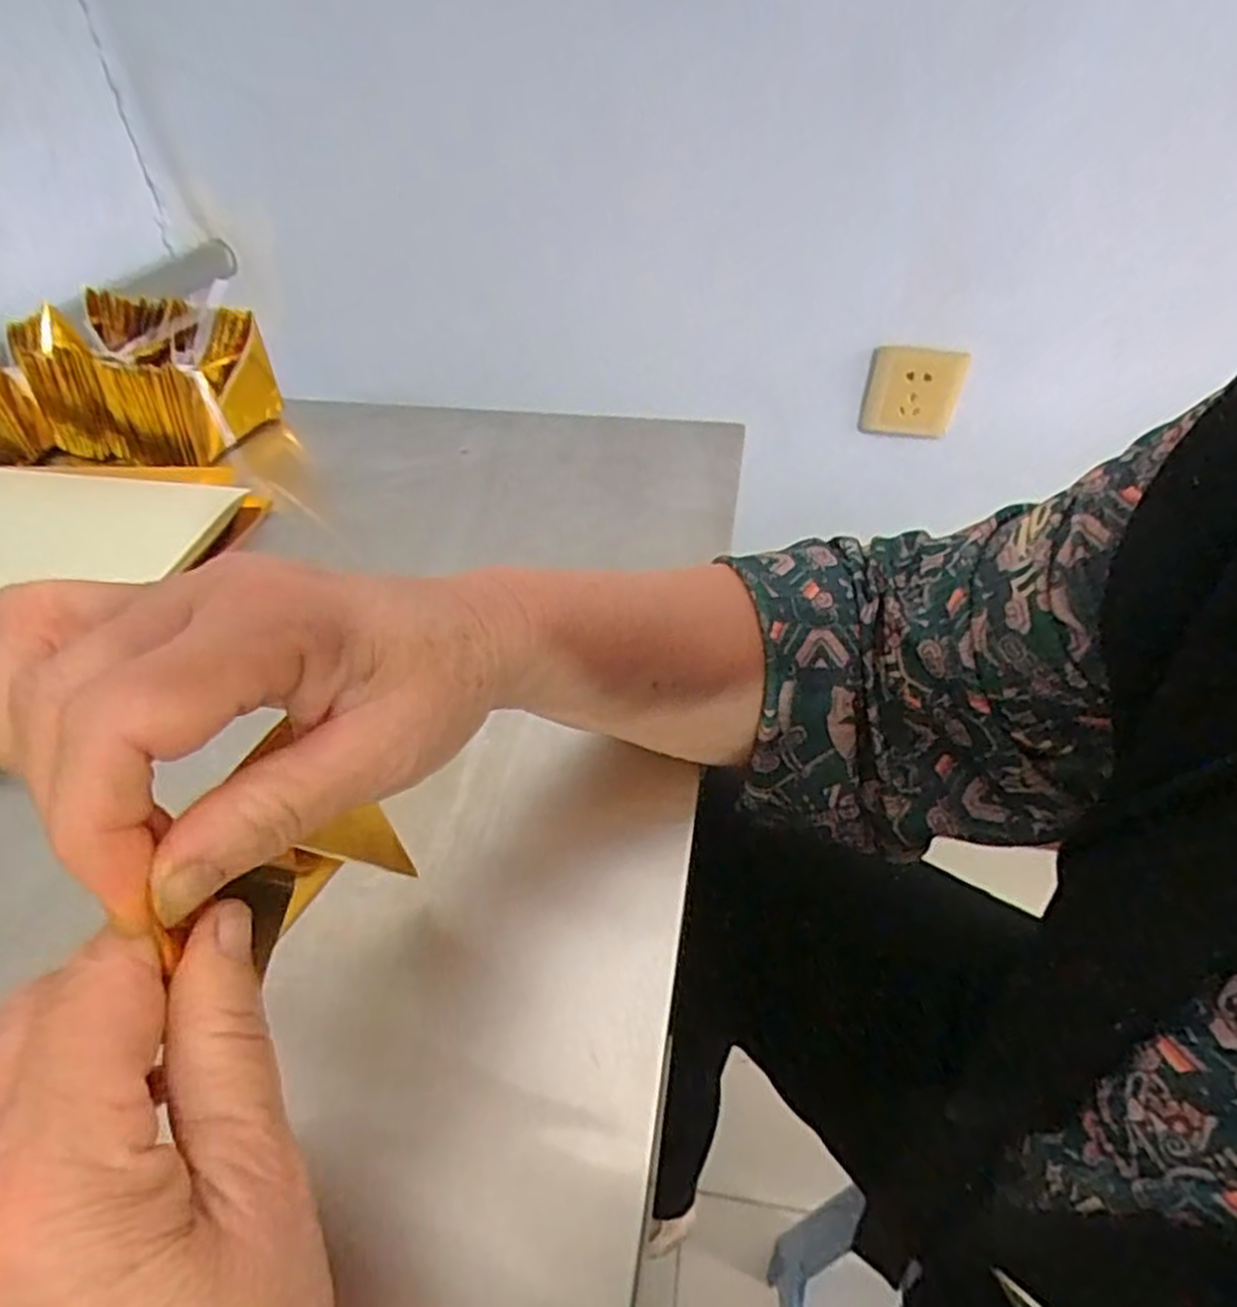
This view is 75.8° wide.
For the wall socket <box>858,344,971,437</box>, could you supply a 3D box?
[{"bbox_3d":[0.293,-0.259,0.790,0.095,0.095,0.019,0,41,0],"label":"wall socket"}]

